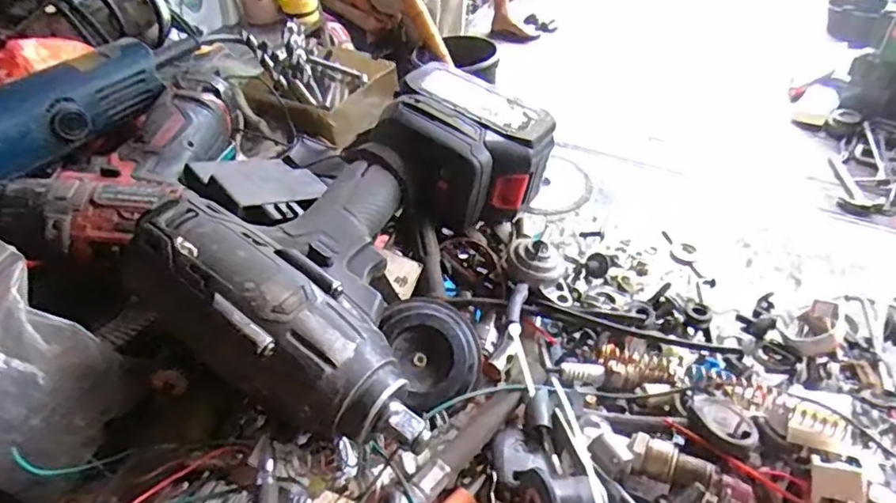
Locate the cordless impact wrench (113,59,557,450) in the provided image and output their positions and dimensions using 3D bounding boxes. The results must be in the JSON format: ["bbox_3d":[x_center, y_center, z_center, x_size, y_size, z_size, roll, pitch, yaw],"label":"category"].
[{"bbox_3d":[-0.040,-0.020,0.359,0.171,0.082,0.266,21,50,25],"label":"cordless impact wrench"}]

